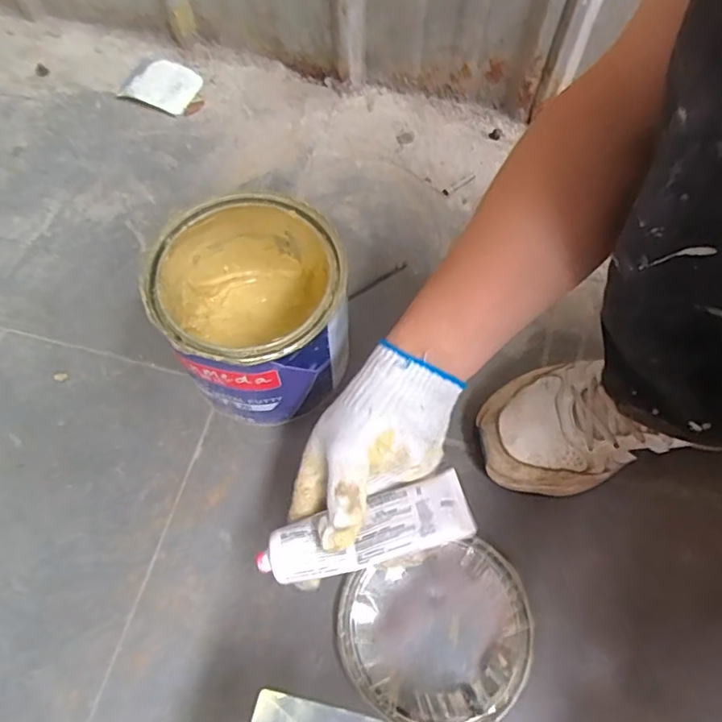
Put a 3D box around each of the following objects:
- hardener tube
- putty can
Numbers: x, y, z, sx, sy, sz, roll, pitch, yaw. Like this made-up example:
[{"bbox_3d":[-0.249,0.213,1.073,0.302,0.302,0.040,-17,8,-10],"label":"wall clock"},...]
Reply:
[{"bbox_3d":[0.001,0.115,0.377,0.143,0.023,0.046,-18,66,1],"label":"hardener tube"},{"bbox_3d":[-0.092,-0.044,0.502,0.154,0.140,0.160,0,64,-1],"label":"putty can"}]

